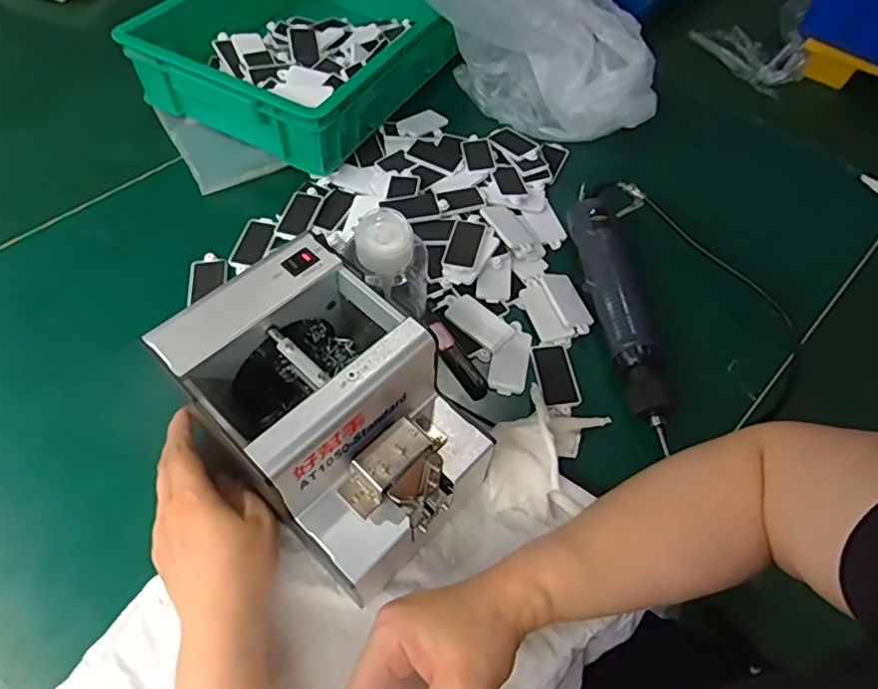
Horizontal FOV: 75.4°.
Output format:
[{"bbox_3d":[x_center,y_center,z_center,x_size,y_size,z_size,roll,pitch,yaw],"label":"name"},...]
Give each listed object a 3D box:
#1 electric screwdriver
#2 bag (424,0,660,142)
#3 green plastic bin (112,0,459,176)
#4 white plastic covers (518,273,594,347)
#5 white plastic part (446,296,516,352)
[{"bbox_3d":[0.158,-0.033,0.511,0.040,0.033,0.248,-3,58,-4],"label":"electric screwdriver"},{"bbox_3d":[0.097,-0.343,0.592,0.295,0.203,0.131,21,59,11],"label":"bag"},{"bbox_3d":[-0.159,-0.364,0.671,0.278,0.084,0.323,26,60,14],"label":"green plastic bin"},{"bbox_3d":[0.108,-0.035,0.525,0.051,0.009,0.074,-16,59,-12],"label":"white plastic covers"},{"bbox_3d":[0.034,-0.023,0.516,0.069,0.006,0.032,38,63,20],"label":"white plastic part"}]

